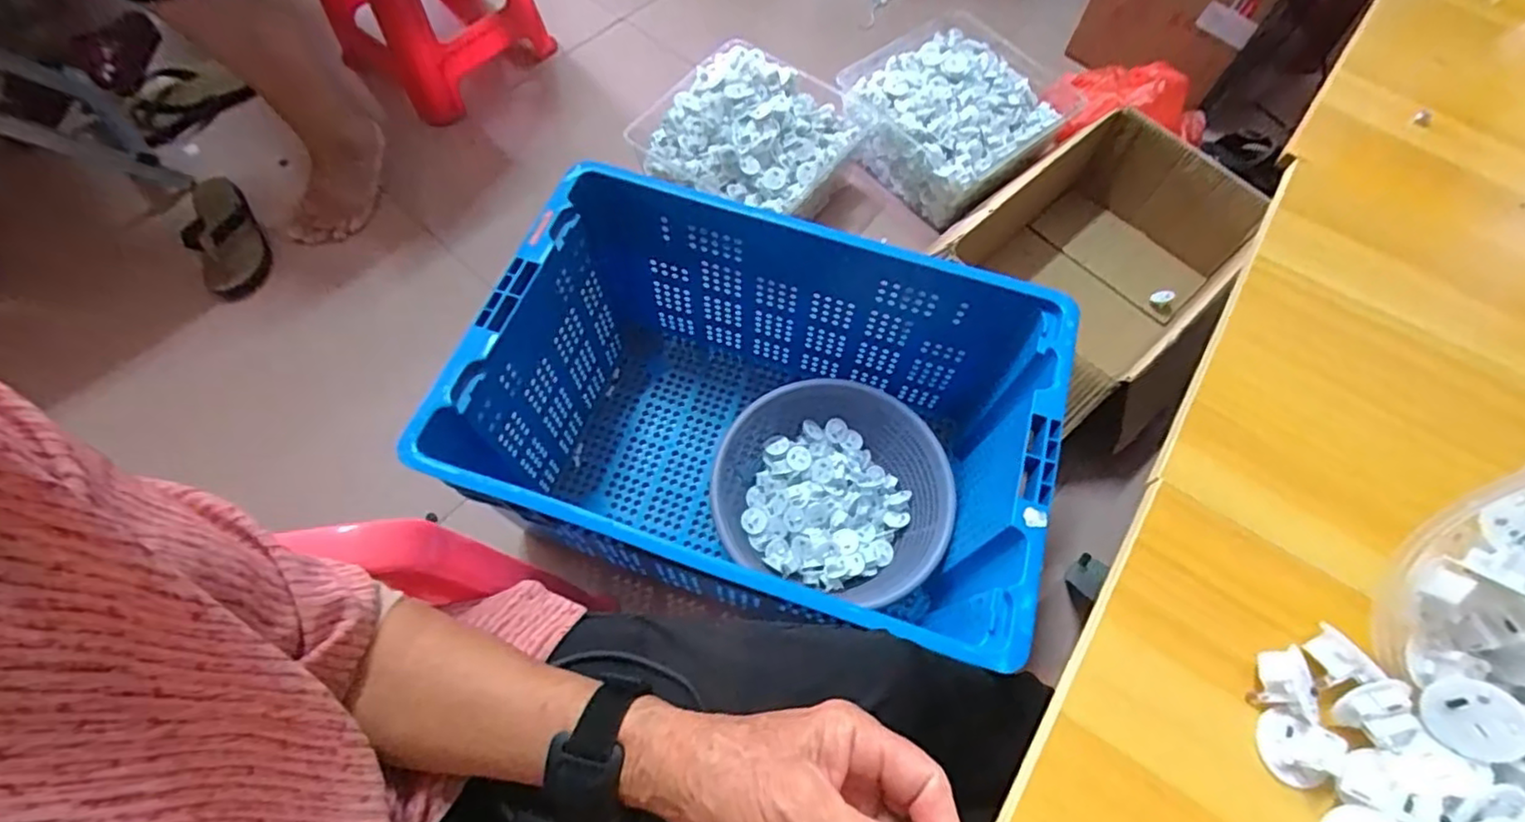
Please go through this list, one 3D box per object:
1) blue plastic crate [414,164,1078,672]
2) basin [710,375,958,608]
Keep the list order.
[{"bbox_3d":[-0.005,0.029,0.779,0.571,0.314,0.387,17,65,6],"label":"blue plastic crate"},{"bbox_3d":[0.086,0.096,0.854,0.293,0.116,0.278,1,65,-1],"label":"basin"}]

